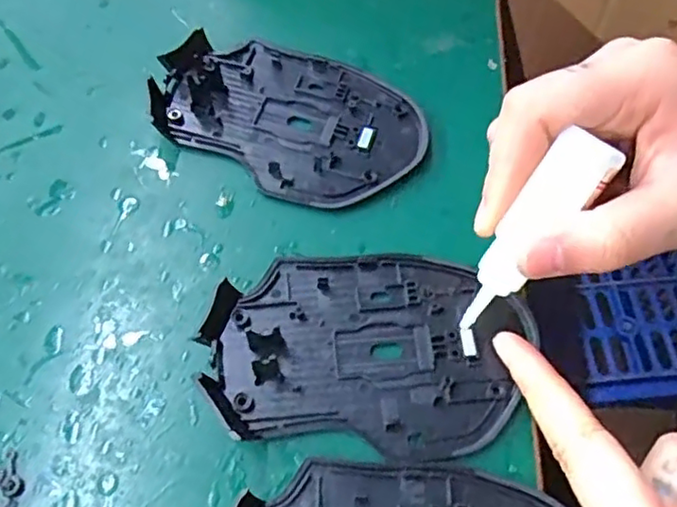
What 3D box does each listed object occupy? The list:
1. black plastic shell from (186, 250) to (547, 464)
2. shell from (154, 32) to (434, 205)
[{"bbox_3d":[0.010,0.032,0.226,0.110,0.008,0.071,4,62,0],"label":"black plastic shell"},{"bbox_3d":[-0.021,-0.060,0.273,0.113,0.012,0.071,19,63,8],"label":"shell"}]

